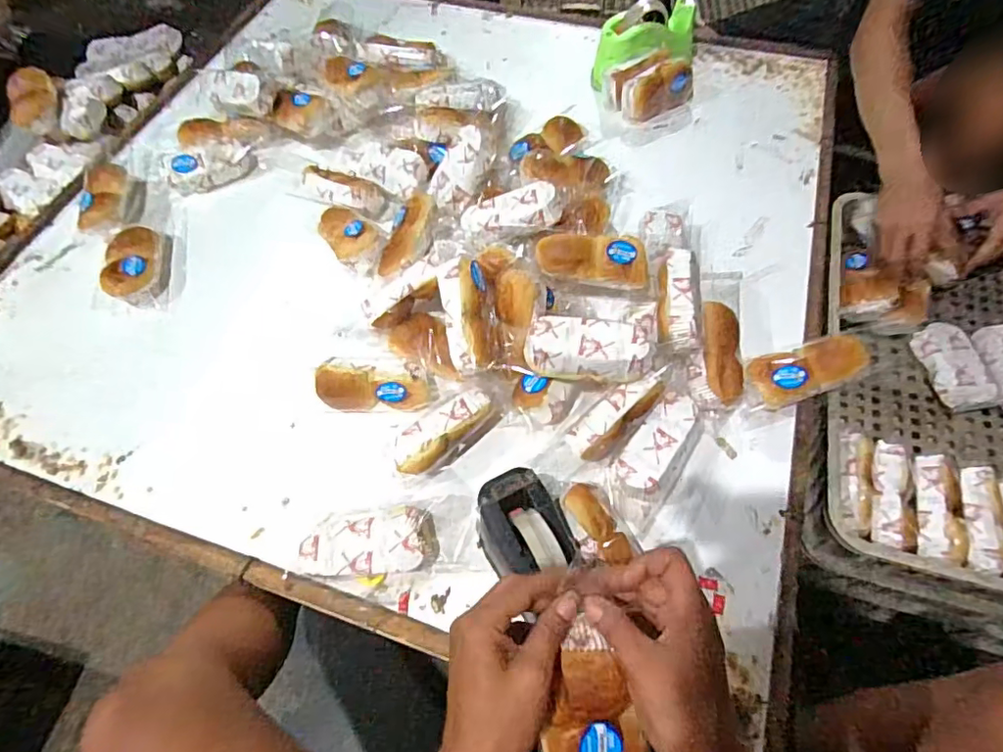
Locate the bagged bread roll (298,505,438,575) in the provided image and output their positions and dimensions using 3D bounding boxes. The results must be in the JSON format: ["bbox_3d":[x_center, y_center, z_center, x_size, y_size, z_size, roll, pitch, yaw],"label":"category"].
[{"bbox_3d":[-0.148,0.192,0.626,0.145,0.057,0.064,-10,60,-3],"label":"bagged bread roll"}]

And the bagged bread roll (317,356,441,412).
[{"bbox_3d":[-0.160,0.016,0.734,0.151,0.064,0.058,3,60,5],"label":"bagged bread roll"}]

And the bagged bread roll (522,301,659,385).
[{"bbox_3d":[0.103,-0.037,0.653,0.144,0.054,0.069,2,59,2],"label":"bagged bread roll"}]

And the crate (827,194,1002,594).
[{"bbox_3d":[0.669,0.001,0.801,0.426,0.102,0.643,15,62,11],"label":"crate"}]

